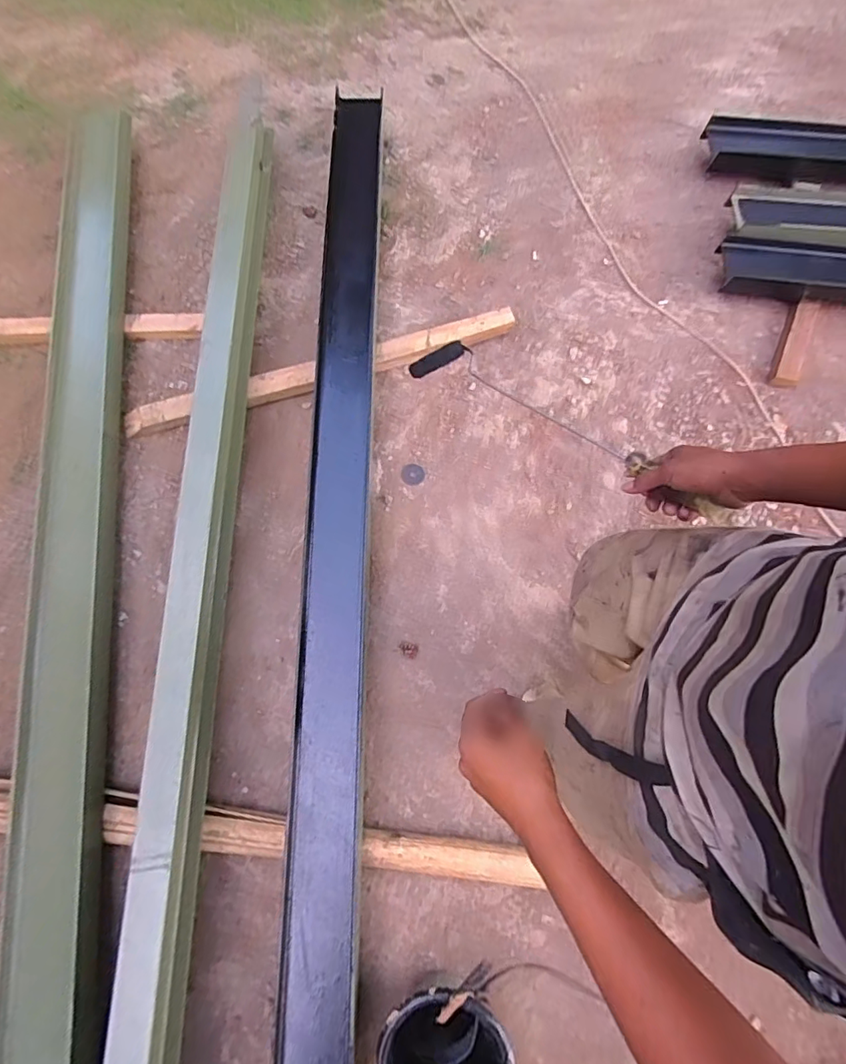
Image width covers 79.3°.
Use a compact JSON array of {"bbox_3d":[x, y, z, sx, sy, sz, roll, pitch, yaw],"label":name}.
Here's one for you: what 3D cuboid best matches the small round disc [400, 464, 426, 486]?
[{"bbox_3d":[-0.027,-0.157,1.398,0.063,0.007,0.060,1,75,-2],"label":"small round disc"}]

